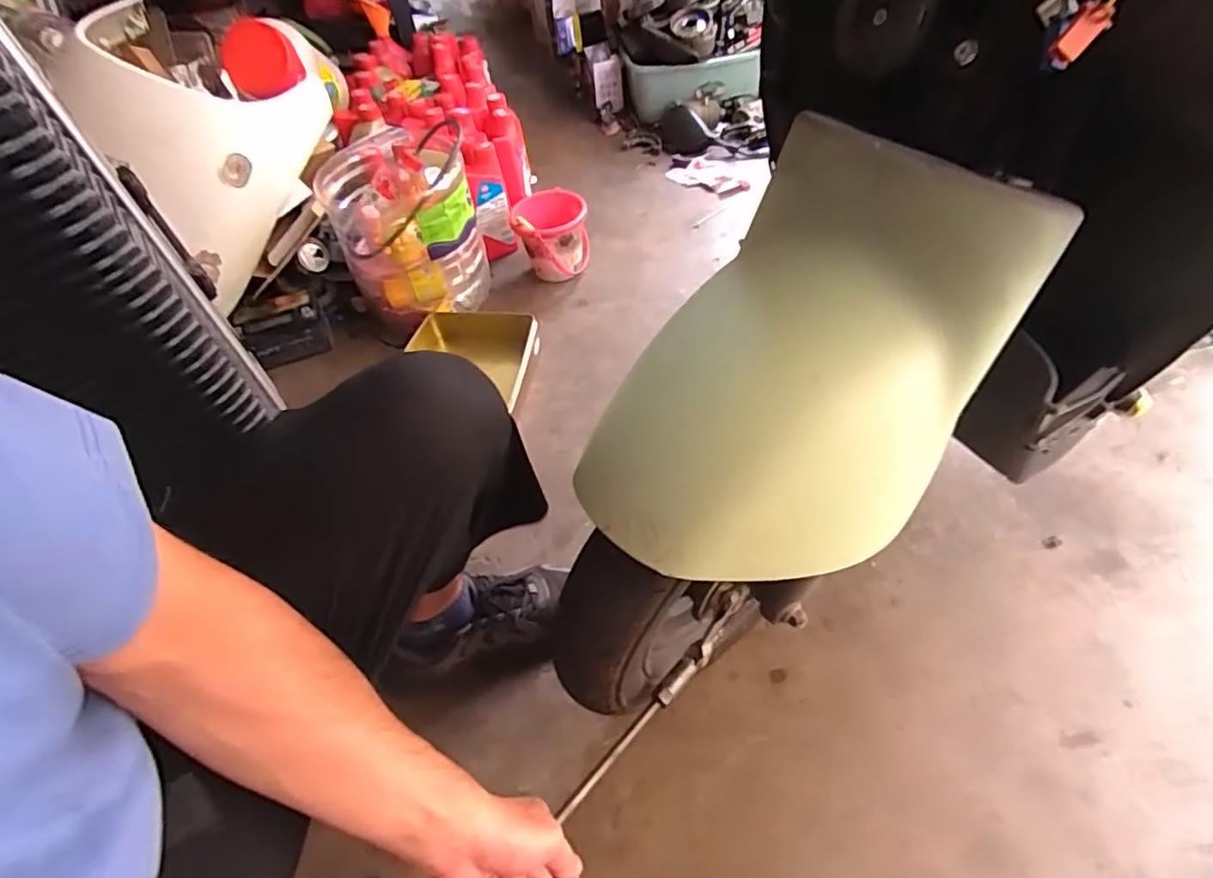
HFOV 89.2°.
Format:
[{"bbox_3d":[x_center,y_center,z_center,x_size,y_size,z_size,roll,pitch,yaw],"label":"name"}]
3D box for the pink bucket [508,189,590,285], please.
[{"bbox_3d":[-0.108,-0.404,1.250,0.149,0.142,0.174,-6,51,1],"label":"pink bucket"}]

